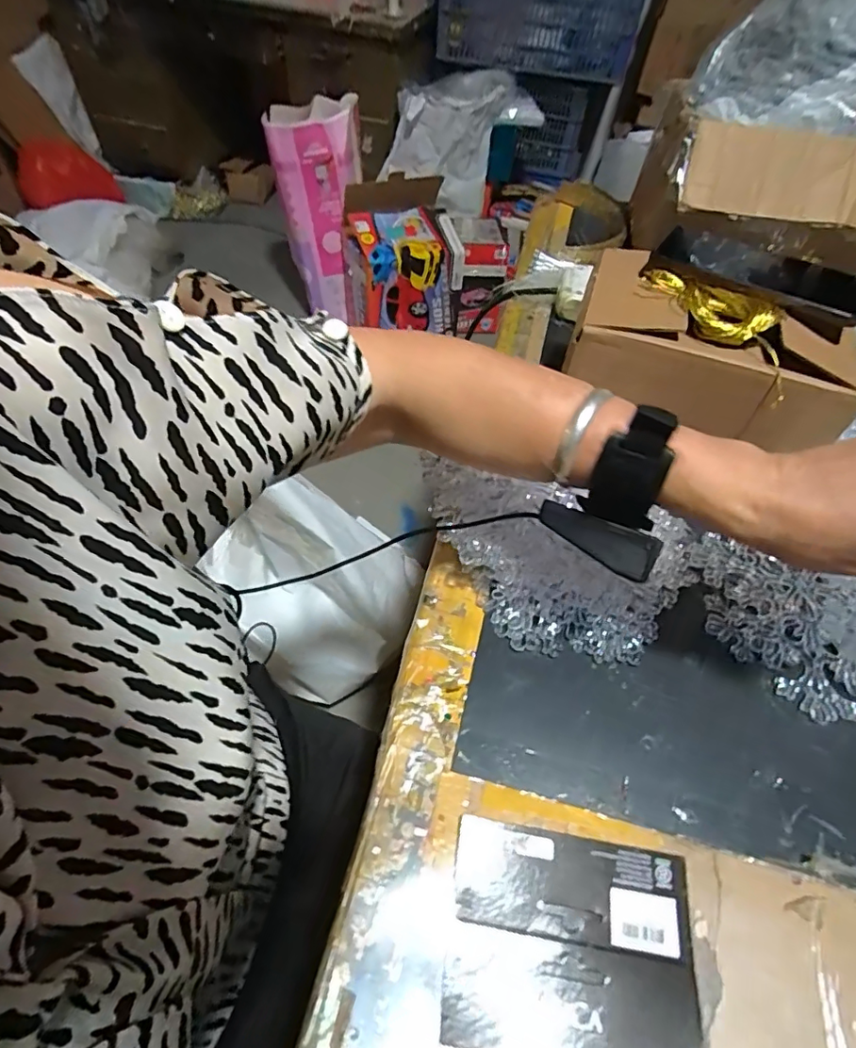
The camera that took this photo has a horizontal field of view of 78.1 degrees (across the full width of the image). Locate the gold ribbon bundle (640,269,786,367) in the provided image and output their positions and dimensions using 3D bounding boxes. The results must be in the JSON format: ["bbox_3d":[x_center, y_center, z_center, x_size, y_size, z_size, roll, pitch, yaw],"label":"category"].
[{"bbox_3d":[0.220,-0.166,0.415,0.117,0.023,0.042,32,56,19],"label":"gold ribbon bundle"}]

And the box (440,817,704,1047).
[{"bbox_3d":[0.077,0.222,0.279,0.127,0.005,0.097,9,52,4],"label":"box"}]

